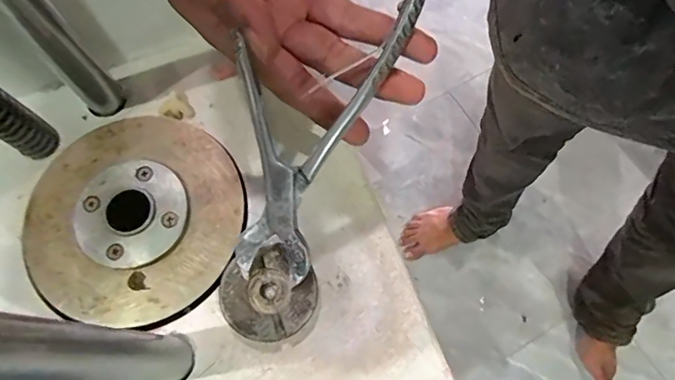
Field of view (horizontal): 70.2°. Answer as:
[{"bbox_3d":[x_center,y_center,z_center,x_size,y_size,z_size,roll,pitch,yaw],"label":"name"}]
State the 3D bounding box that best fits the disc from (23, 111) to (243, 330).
[{"bbox_3d":[-0.124,0.014,0.291,0.127,0.009,0.126,0,69,1],"label":"disc"}]

